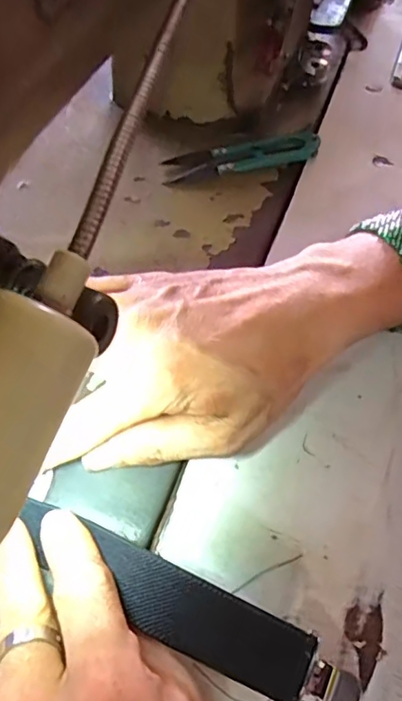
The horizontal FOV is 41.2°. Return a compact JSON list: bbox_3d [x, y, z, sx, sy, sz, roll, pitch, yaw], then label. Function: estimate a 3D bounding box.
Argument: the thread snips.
[{"bbox_3d":[0.026,-0.125,0.345,0.099,0.006,0.020,-13,77,-3],"label":"thread snips"}]

